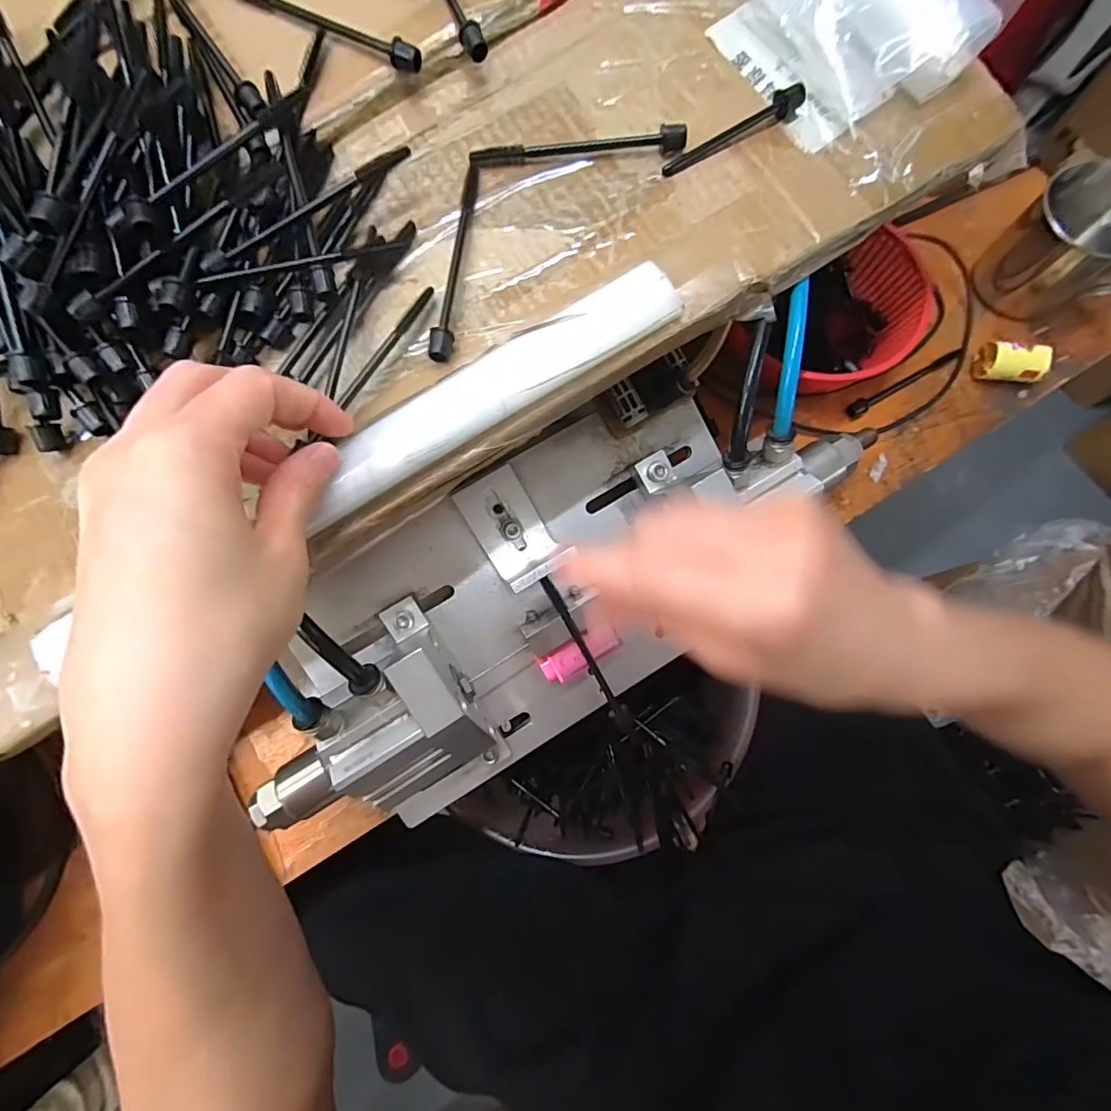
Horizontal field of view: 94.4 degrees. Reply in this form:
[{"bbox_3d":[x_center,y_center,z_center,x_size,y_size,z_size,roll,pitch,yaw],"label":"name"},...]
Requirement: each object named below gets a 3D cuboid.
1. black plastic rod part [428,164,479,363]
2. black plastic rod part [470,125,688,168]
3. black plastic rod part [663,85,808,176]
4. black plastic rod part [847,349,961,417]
[{"bbox_3d":[-0.043,-0.133,0.231,0.009,0.010,0.102,7,77,3],"label":"black plastic rod part"},{"bbox_3d":[0.010,-0.192,0.239,0.099,0.009,0.011,-3,77,1],"label":"black plastic rod part"},{"bbox_3d":[0.083,-0.199,0.240,0.074,0.010,0.009,-29,78,-5],"label":"black plastic rod part"},{"bbox_3d":[0.253,-0.127,0.373,0.104,0.013,0.011,-31,78,-6],"label":"black plastic rod part"}]

